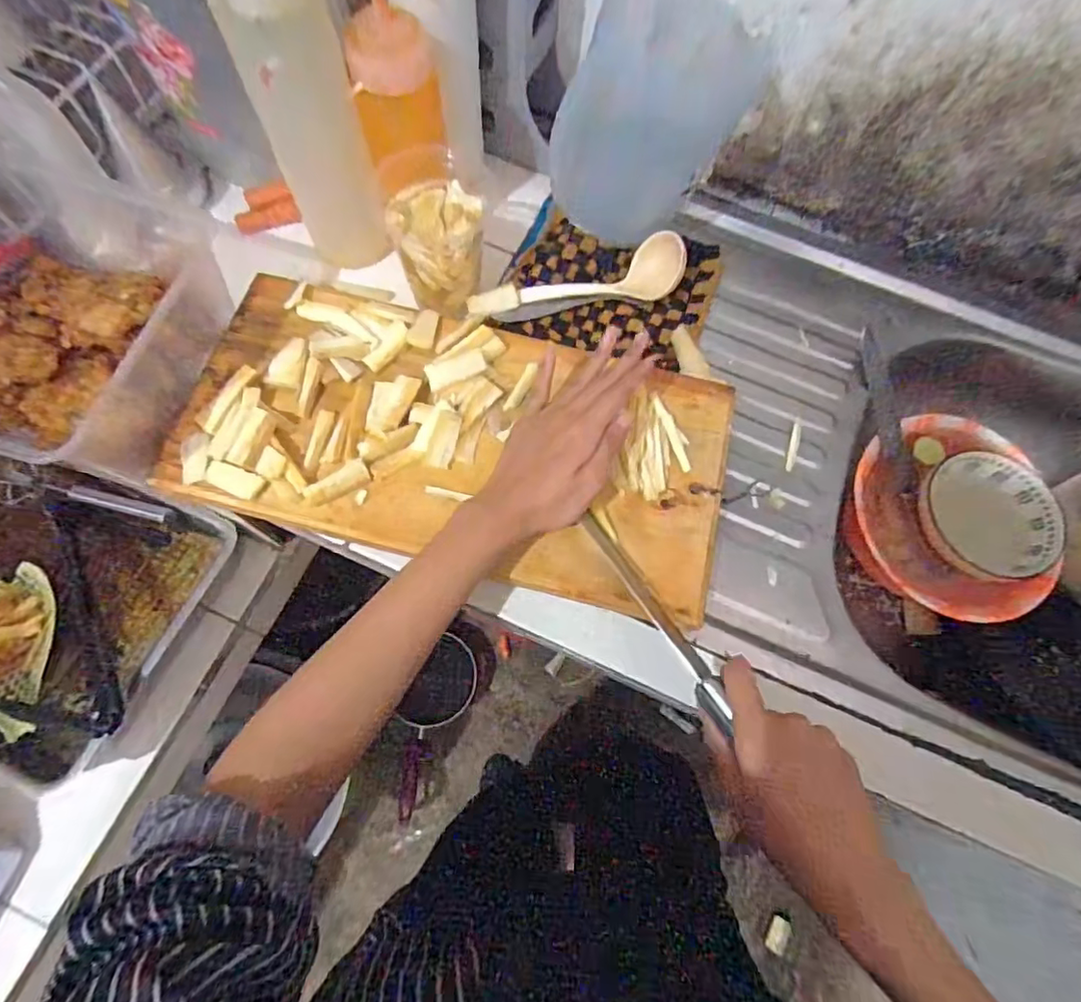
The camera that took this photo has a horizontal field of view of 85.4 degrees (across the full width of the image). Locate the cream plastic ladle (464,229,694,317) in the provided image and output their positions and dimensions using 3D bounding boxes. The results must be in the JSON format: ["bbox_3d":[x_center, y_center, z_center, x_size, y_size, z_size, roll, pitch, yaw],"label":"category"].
[{"bbox_3d":[0.028,-0.189,0.479,0.174,0.036,0.046,-7,70,-6],"label":"cream plastic ladle"}]

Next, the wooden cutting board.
[{"bbox_3d":[-0.057,-0.051,0.429,0.386,0.019,0.192,15,70,1],"label":"wooden cutting board"}]

